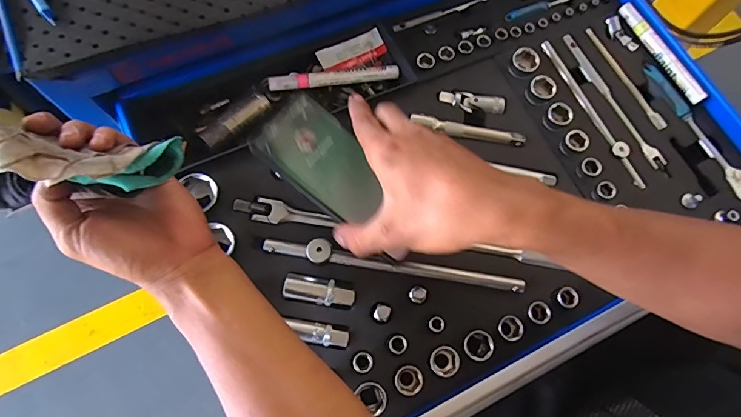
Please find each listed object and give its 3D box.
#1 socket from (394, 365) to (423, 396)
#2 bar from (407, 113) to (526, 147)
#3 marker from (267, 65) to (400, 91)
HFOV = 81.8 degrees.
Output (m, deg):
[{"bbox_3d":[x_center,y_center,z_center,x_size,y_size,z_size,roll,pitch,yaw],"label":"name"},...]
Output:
[{"bbox_3d":[0.032,0.148,0.370,0.023,0.024,0.023,1,71,-4],"label":"socket"},{"bbox_3d":[0.102,-0.082,0.446,0.117,0.014,0.017,10,71,-1],"label":"bar"},{"bbox_3d":[-0.037,-0.140,0.456,0.137,0.023,0.016,-9,72,-7],"label":"marker"}]

